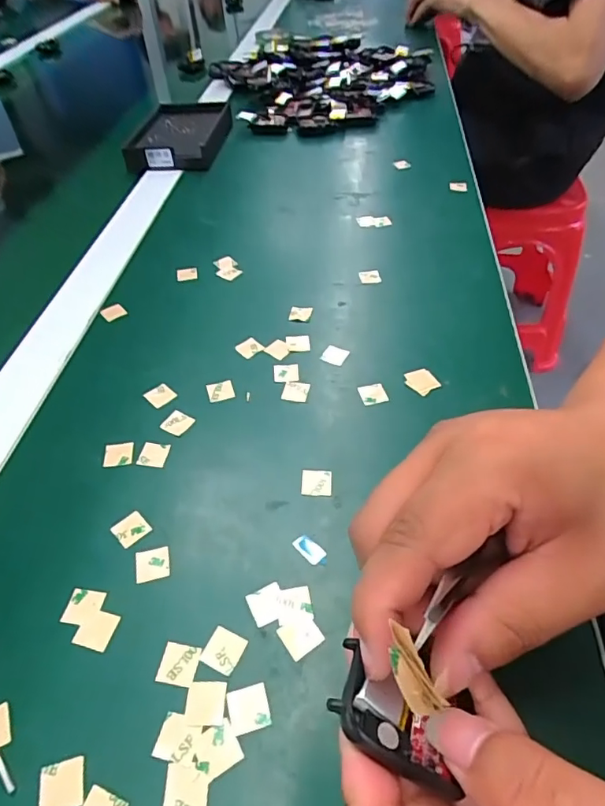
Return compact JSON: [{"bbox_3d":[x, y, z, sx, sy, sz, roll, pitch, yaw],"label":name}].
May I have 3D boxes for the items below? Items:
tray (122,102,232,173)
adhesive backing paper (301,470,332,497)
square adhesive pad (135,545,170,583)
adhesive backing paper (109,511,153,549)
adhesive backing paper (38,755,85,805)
[{"bbox_3d":[-0.140,-0.308,0.583,0.096,0.024,0.148,3,48,5],"label":"tray"},{"bbox_3d":[0.007,0.042,0.268,0.016,0.004,0.015,3,52,4],"label":"adhesive backing paper"},{"bbox_3d":[-0.071,0.075,0.240,0.015,0.004,0.015,-12,48,-8],"label":"square adhesive pad"},{"bbox_3d":[-0.085,0.062,0.252,0.016,0.004,0.016,-37,56,-27],"label":"adhesive backing paper"},{"bbox_3d":[-0.087,0.137,0.183,0.015,0.004,0.016,-12,48,-8],"label":"adhesive backing paper"}]

